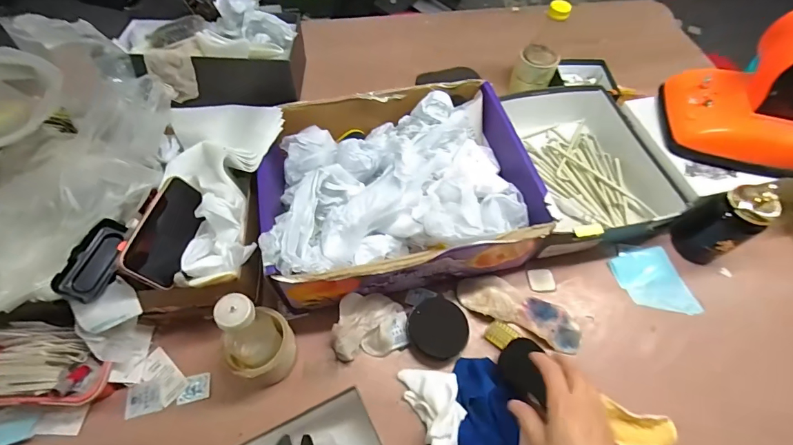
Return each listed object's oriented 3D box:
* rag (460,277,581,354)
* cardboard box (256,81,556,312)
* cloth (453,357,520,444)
[{"bbox_3d":[0.194,0.136,0.620,0.194,0.034,0.069,23,61,11],"label":"rag"},{"bbox_3d":[-0.004,-0.061,0.636,0.394,0.155,0.320,-11,60,-8],"label":"cardboard box"},{"bbox_3d":[0.115,0.265,0.535,0.111,0.021,0.156,16,60,7],"label":"cloth"}]

